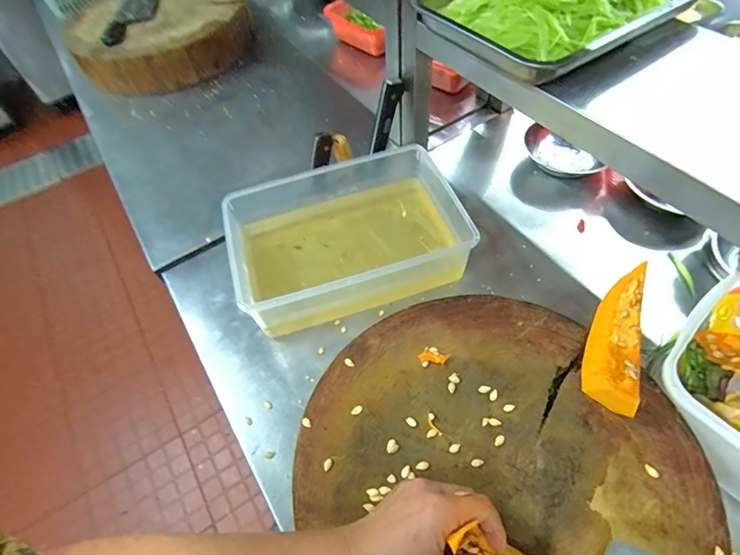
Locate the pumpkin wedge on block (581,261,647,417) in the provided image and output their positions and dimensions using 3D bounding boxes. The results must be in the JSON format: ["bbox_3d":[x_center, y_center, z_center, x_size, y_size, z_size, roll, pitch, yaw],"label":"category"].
[{"bbox_3d":[0.269,0.060,0.455,0.046,0.037,0.175,19,59,17],"label":"pumpkin wedge on block"}]

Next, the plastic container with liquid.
[{"bbox_3d":[-0.041,-0.075,0.659,0.333,0.105,0.257,-20,56,-8],"label":"plastic container with liquid"}]

